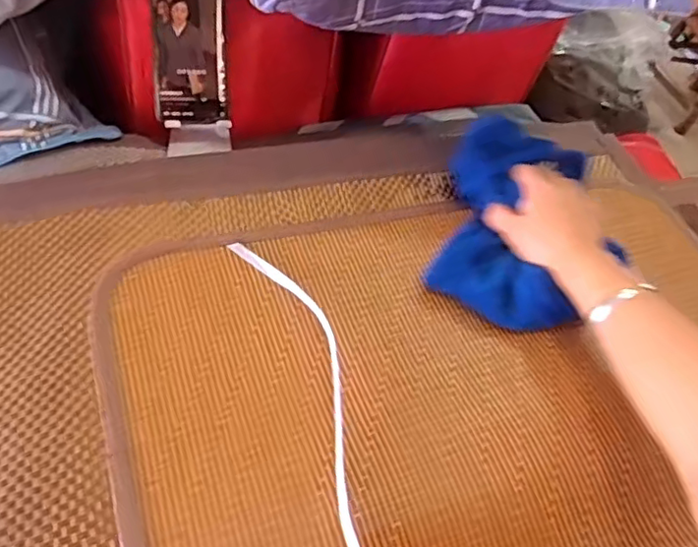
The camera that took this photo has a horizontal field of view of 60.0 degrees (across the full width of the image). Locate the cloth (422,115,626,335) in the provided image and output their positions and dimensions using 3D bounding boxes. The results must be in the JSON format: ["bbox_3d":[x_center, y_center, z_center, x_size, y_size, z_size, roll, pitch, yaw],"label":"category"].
[{"bbox_3d":[0.156,-0.049,0.566,0.141,0.059,0.217,10,60,2],"label":"cloth"}]

